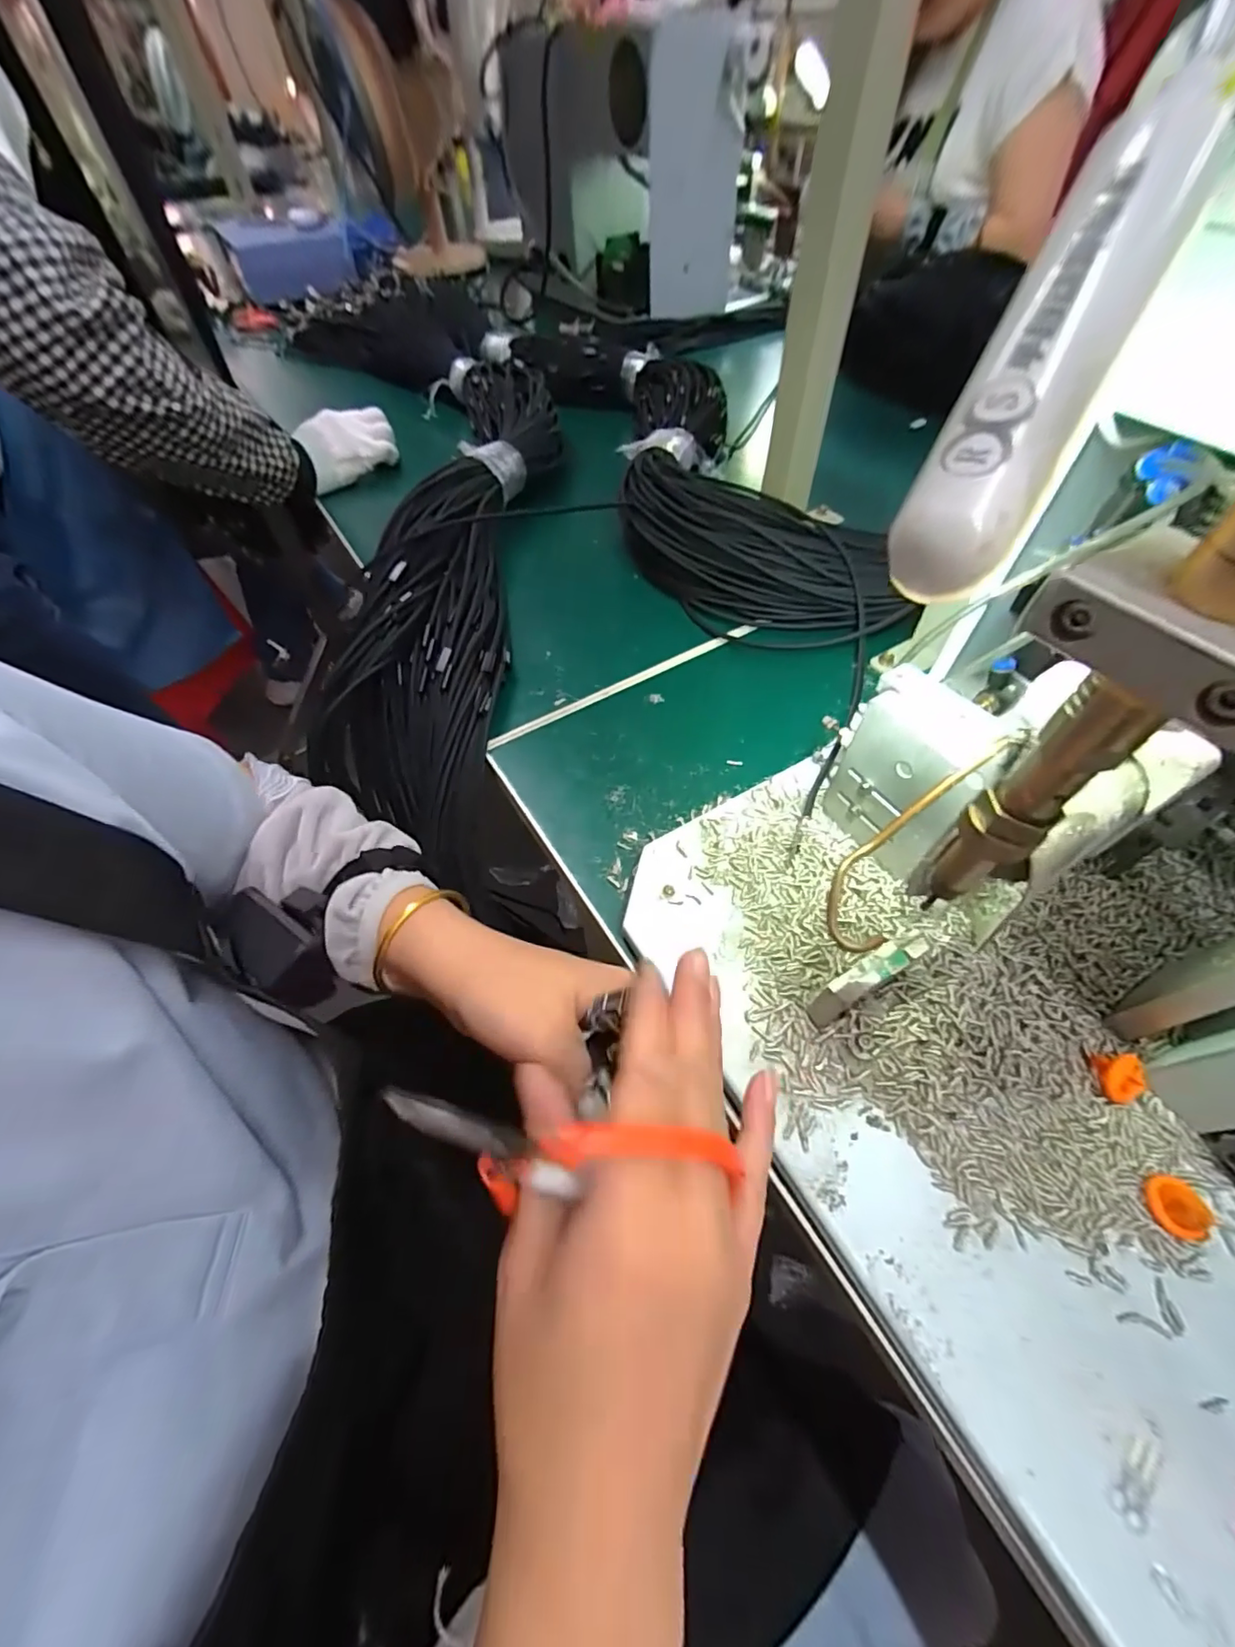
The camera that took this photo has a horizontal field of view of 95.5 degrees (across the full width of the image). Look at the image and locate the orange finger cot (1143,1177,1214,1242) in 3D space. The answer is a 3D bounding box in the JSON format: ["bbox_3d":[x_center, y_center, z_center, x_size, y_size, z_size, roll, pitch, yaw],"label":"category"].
[{"bbox_3d":[0.210,0.144,0.210,0.013,0.012,0.020,-11,56,-6],"label":"orange finger cot"}]

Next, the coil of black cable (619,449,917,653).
[{"bbox_3d":[0.098,-0.223,0.456,0.278,0.057,0.140,29,62,20],"label":"coil of black cable"}]

